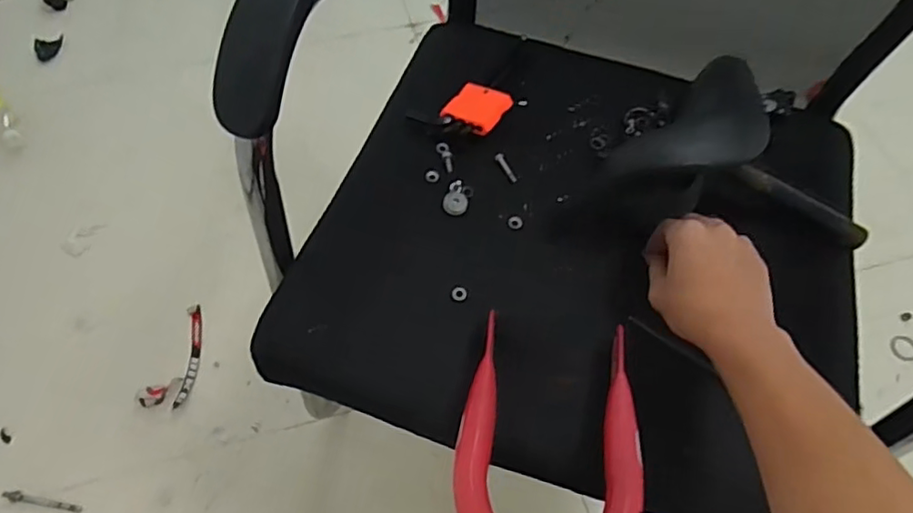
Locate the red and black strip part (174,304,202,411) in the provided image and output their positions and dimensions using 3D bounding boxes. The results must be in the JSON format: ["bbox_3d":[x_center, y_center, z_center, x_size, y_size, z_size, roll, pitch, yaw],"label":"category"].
[{"bbox_3d":[-0.415,0.155,0.944,0.025,0.010,0.164,1,63,-1],"label":"red and black strip part"}]

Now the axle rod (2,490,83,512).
[{"bbox_3d":[-0.582,0.343,0.837,0.117,0.008,0.015,11,64,4],"label":"axle rod"}]

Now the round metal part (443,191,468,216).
[{"bbox_3d":[-0.001,-0.049,0.545,0.021,0.004,0.024,19,65,9],"label":"round metal part"}]

